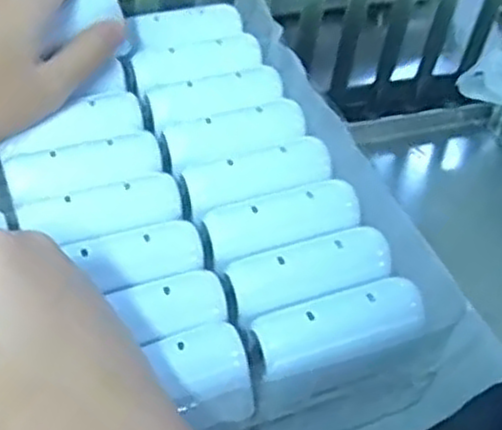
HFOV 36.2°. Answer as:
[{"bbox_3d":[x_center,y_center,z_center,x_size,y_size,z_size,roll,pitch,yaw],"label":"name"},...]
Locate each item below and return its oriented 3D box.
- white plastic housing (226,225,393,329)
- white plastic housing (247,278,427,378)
[{"bbox_3d":[0.030,0.025,0.344,0.079,0.014,0.031,-13,50,-18],"label":"white plastic housing"},{"bbox_3d":[0.039,0.047,0.329,0.075,0.017,0.024,-11,49,-17],"label":"white plastic housing"}]

